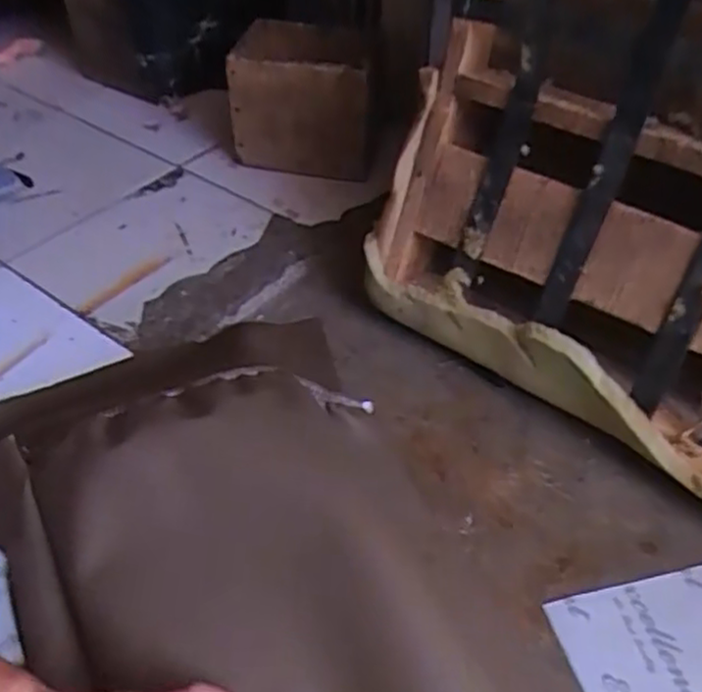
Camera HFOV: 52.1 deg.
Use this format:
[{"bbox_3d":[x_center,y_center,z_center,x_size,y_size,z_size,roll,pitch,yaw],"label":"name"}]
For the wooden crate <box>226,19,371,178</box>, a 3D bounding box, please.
[{"bbox_3d":[-0.069,-0.354,1.039,0.186,0.177,0.159,0,44,2],"label":"wooden crate"}]

